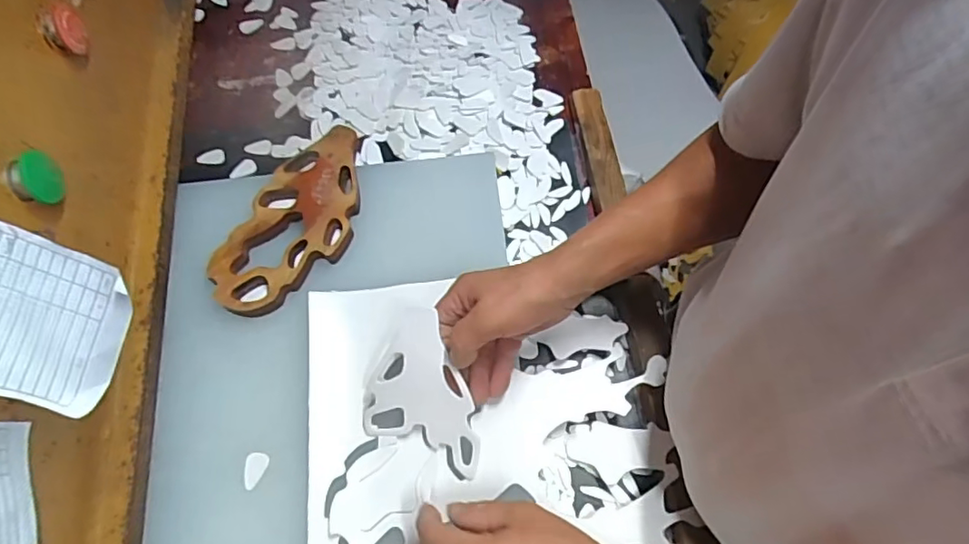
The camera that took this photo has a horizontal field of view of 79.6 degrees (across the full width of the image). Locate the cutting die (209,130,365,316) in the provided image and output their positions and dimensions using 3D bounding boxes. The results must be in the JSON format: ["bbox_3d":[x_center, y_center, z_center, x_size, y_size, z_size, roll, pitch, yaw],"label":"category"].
[{"bbox_3d":[-0.190,-0.056,0.609,0.108,0.021,0.228,24,71,12],"label":"cutting die"}]

